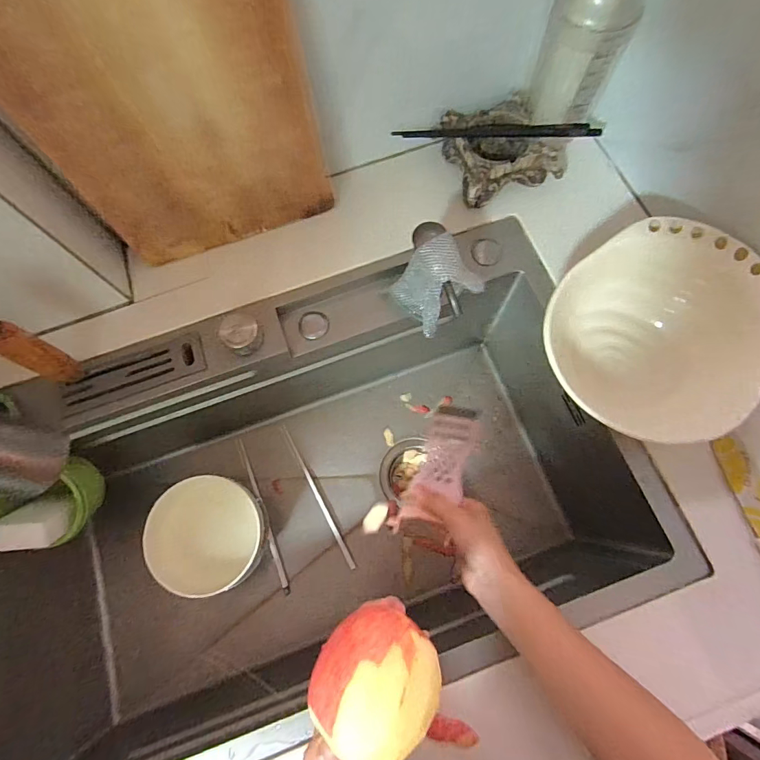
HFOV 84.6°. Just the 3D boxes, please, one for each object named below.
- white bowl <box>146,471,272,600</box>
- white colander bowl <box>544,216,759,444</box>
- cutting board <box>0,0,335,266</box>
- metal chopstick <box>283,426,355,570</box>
[{"bbox_3d":[-0.234,0.214,0.585,0.141,0.097,0.148,-1,73,2],"label":"white bowl"},{"bbox_3d":[0.273,-0.048,0.434,0.202,0.087,0.210,-1,73,2],"label":"white colander bowl"},{"bbox_3d":[-0.187,-0.252,0.377,0.250,0.343,0.011,-19,66,-3],"label":"cutting board"},{"bbox_3d":[-0.096,0.175,0.640,0.010,0.005,0.236,-28,74,-6],"label":"metal chopstick"}]

